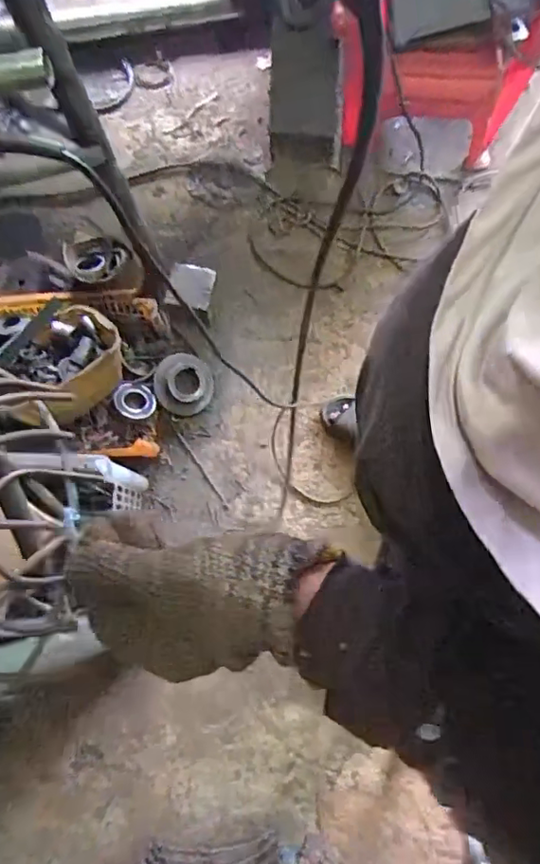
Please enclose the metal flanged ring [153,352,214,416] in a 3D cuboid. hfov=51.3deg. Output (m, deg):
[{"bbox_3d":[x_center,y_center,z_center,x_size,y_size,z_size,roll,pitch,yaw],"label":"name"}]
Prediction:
[{"bbox_3d":[-0.192,-0.103,1.256,0.129,0.065,0.136,-1,103,-5],"label":"metal flanged ring"}]

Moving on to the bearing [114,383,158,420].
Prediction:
[{"bbox_3d":[-0.296,-0.068,1.238,0.087,0.020,0.087,0,62,-11],"label":"bearing"}]

